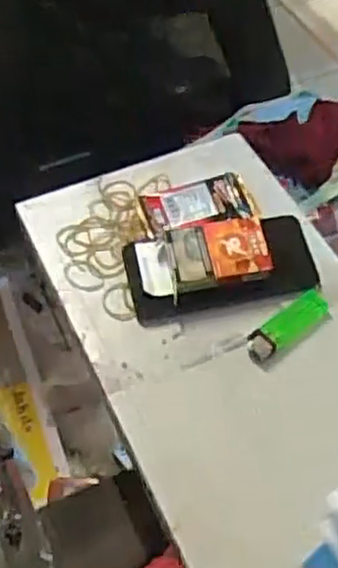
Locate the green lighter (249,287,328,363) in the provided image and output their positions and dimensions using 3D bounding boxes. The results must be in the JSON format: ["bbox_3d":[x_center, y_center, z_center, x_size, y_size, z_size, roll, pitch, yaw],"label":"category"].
[{"bbox_3d":[0.098,0.034,0.604,0.086,0.011,0.026,-32,60,-20],"label":"green lighter"}]

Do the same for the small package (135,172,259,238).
[{"bbox_3d":[0.026,-0.070,0.674,0.105,0.024,0.053,-12,55,-8],"label":"small package"}]

